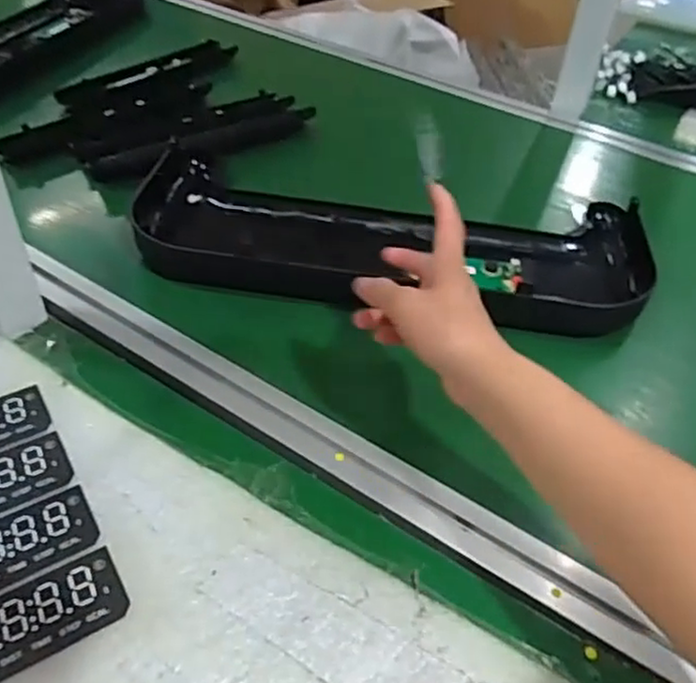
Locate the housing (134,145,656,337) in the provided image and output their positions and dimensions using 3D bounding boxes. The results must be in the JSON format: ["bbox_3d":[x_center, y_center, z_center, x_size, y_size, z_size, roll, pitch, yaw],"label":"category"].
[{"bbox_3d":[0.042,-0.111,0.672,0.486,0.051,0.184,8,43,4],"label":"housing"}]

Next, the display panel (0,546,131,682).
[{"bbox_3d":[-0.174,0.154,0.381,0.092,0.004,0.047,-22,49,-25],"label":"display panel"}]

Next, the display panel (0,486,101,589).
[{"bbox_3d":[-0.201,0.123,0.411,0.091,0.004,0.048,-20,48,-24],"label":"display panel"}]

